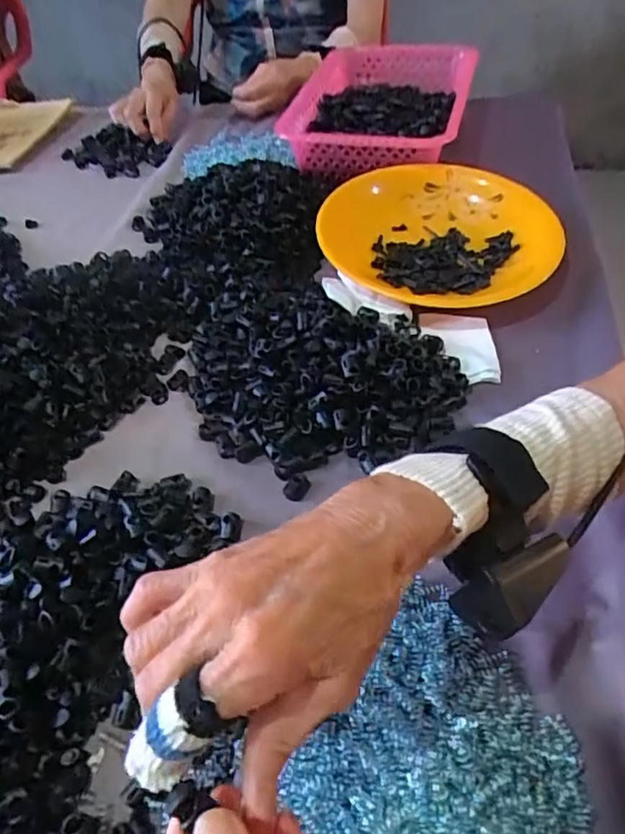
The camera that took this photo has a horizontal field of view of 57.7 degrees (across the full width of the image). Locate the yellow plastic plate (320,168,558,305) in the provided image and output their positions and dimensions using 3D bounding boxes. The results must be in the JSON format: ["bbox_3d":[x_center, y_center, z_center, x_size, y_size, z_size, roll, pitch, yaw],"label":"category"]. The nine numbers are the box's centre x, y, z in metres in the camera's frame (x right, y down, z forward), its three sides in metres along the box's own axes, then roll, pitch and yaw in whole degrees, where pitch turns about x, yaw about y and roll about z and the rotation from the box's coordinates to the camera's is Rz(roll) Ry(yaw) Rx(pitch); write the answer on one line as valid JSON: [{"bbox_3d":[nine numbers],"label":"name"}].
[{"bbox_3d":[0.132,-0.189,0.592,0.223,0.050,0.226,-3,49,3],"label":"yellow plastic plate"}]

